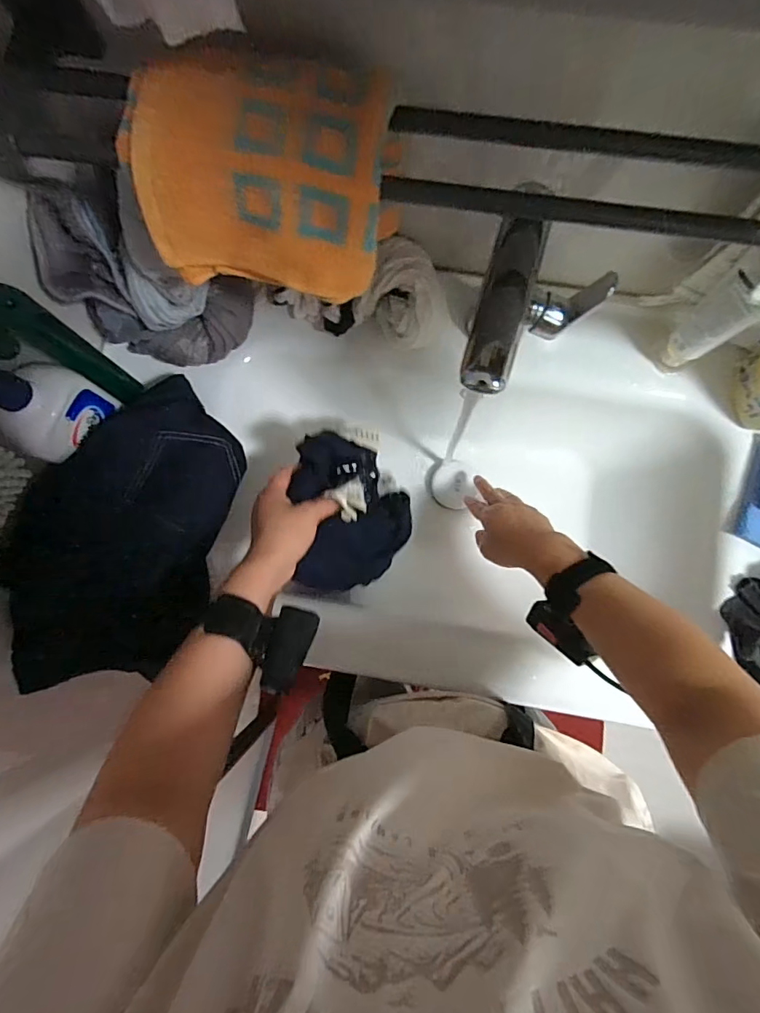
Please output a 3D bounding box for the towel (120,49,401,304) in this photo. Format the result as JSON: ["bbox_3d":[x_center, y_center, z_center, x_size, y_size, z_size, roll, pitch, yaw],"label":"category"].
[{"bbox_3d":[-0.084,-0.225,0.345,0.179,0.095,0.103,6,82,4],"label":"towel"}]

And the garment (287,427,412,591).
[{"bbox_3d":[-0.029,-0.002,0.538,0.115,0.080,0.172,-12,81,1],"label":"garment"}]

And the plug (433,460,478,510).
[{"bbox_3d":[0.101,-0.030,0.666,0.056,0.013,0.067,2,82,3],"label":"plug"}]

